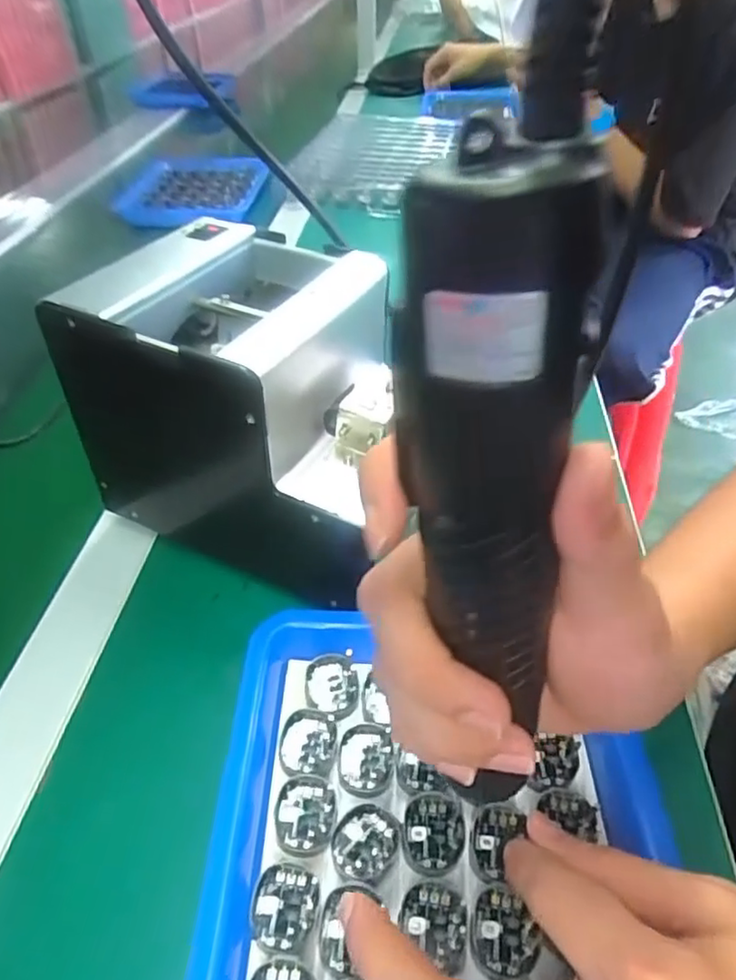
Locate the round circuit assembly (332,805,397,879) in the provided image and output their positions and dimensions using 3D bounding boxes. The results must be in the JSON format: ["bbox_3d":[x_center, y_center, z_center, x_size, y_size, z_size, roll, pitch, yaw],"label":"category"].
[{"bbox_3d":[-0.001,0.139,0.247,0.025,0.005,0.025,-2,41,2],"label":"round circuit assembly"}]

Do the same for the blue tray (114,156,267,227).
[{"bbox_3d":[-0.232,-0.413,0.855,0.179,0.034,0.208,-4,41,-1],"label":"blue tray"}]

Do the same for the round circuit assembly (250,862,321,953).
[{"bbox_3d":[-0.030,0.152,0.230,0.023,0.004,0.028,1,41,4],"label":"round circuit assembly"}]

